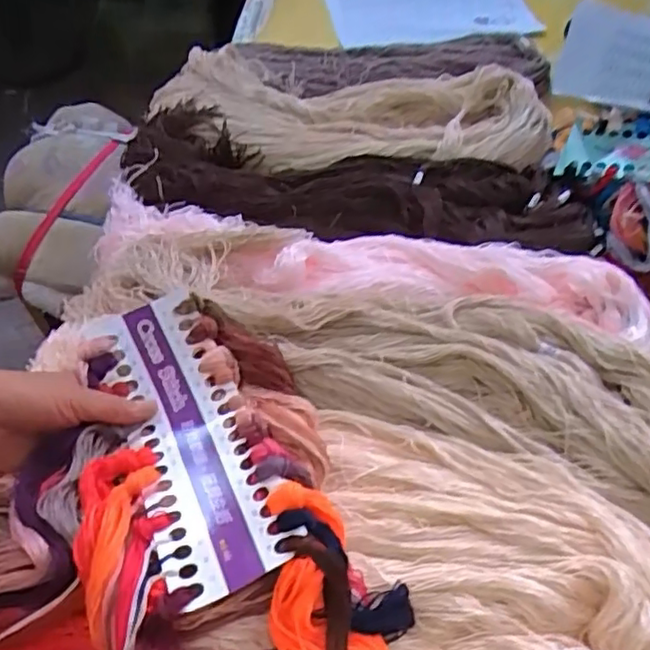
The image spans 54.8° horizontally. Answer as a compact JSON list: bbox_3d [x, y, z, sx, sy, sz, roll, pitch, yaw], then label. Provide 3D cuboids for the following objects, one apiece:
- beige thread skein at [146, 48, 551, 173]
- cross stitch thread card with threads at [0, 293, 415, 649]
[{"bbox_3d":[0.023,-0.241,0.702,0.450,0.049,0.172,2,56,4],"label":"beige thread skein"},{"bbox_3d":[-0.129,0.131,0.399,0.274,0.059,0.315,-22,58,-12],"label":"cross stitch thread card with threads"}]

